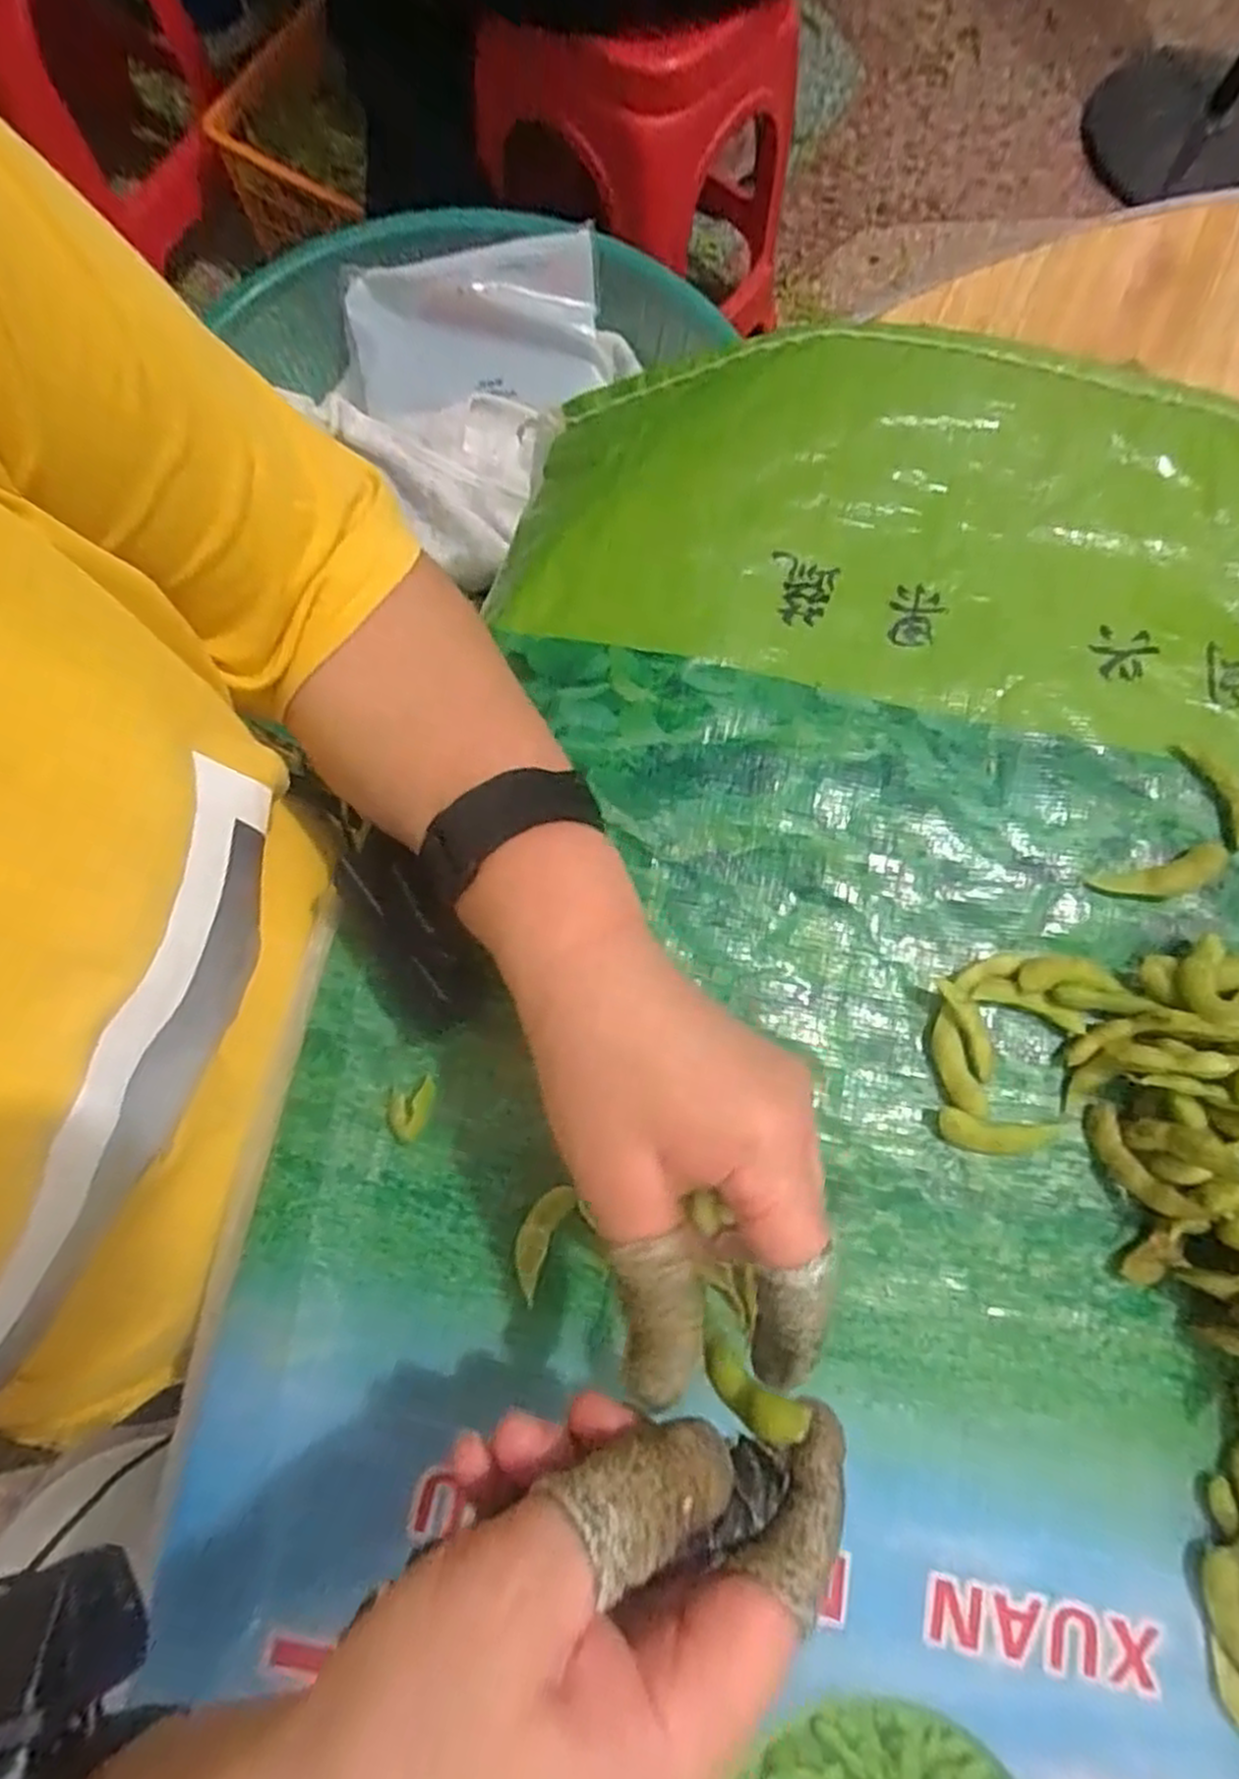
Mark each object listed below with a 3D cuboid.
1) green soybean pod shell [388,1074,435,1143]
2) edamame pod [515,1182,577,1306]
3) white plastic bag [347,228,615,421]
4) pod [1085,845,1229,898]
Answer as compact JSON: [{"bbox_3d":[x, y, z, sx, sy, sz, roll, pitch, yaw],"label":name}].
[{"bbox_3d":[-0.080,0.083,0.296,0.015,0.004,0.024,16,78,2],"label":"green soybean pod shell"},{"bbox_3d":[-0.030,0.129,0.286,0.014,0.005,0.040,26,78,4],"label":"edamame pod"},{"bbox_3d":[-0.103,-0.401,0.563,0.176,0.025,0.096,-5,114,2],"label":"white plastic bag"},{"bbox_3d":[0.224,-0.005,0.318,0.058,0.007,0.017,-15,79,-5],"label":"pod"}]

